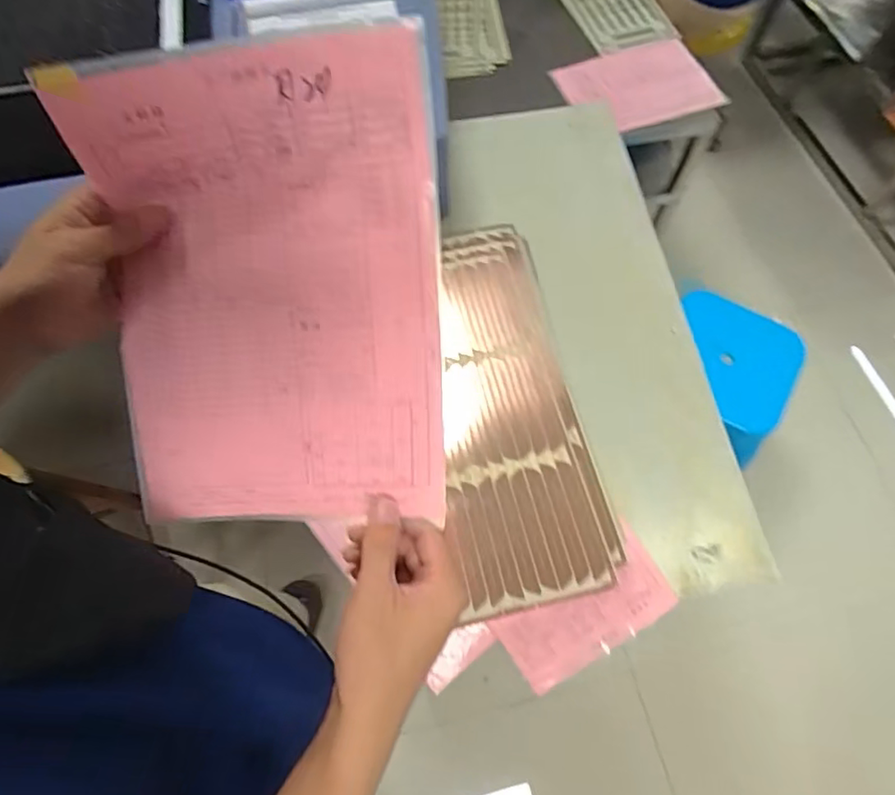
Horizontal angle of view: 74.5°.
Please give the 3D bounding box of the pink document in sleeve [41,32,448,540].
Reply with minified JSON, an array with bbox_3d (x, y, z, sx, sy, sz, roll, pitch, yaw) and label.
[{"bbox_3d":[-0.111,-0.060,0.369,0.204,0.045,0.287,-2,101,2],"label":"pink document in sleeve"}]

